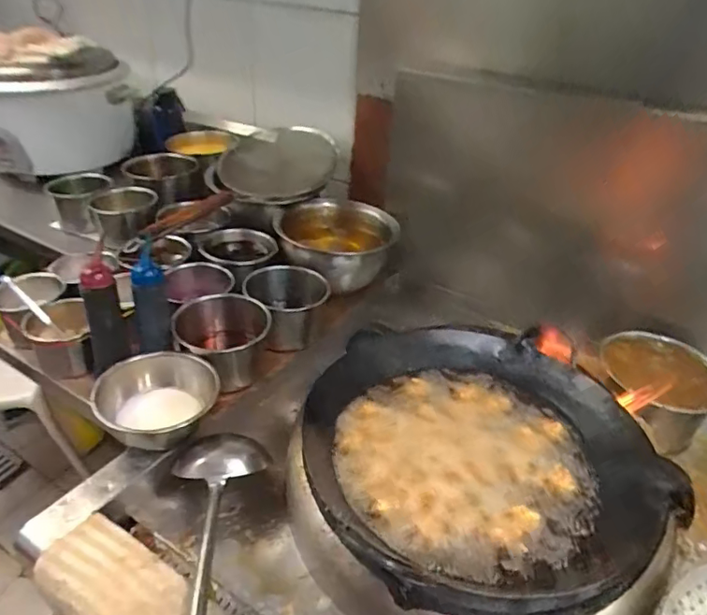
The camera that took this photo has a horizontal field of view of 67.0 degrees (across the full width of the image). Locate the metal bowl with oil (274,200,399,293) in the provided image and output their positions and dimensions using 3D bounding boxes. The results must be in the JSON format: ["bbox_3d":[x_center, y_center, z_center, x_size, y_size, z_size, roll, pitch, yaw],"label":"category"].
[{"bbox_3d":[-0.045,-0.131,1.151,0.248,0.128,0.207,7,33,5],"label":"metal bowl with oil"}]

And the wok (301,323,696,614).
[{"bbox_3d":[0.164,0.178,0.731,0.440,0.108,0.430,3,33,-2],"label":"wok"}]

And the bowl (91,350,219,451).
[{"bbox_3d":[-0.282,0.141,0.784,0.165,0.067,0.156,3,33,-2],"label":"bowl"}]

